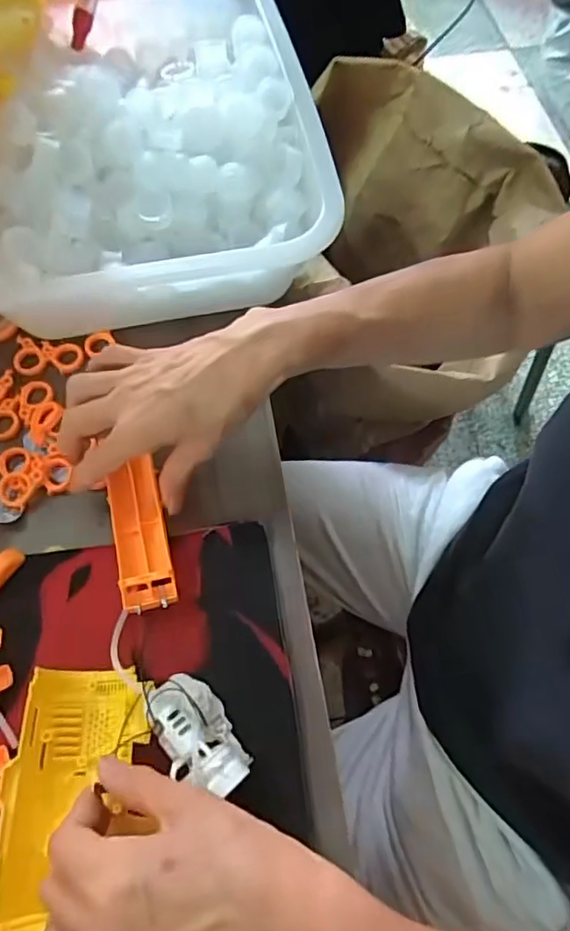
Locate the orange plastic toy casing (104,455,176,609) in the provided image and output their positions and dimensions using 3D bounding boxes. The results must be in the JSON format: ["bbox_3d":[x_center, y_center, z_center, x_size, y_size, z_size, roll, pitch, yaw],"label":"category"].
[{"bbox_3d":[-0.096,0.045,0.379,0.036,0.019,0.097,-13,66,-6],"label":"orange plastic toy casing"}]

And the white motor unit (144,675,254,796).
[{"bbox_3d":[-0.050,0.151,0.323,0.036,0.032,0.067,-32,68,-14],"label":"white motor unit"}]

